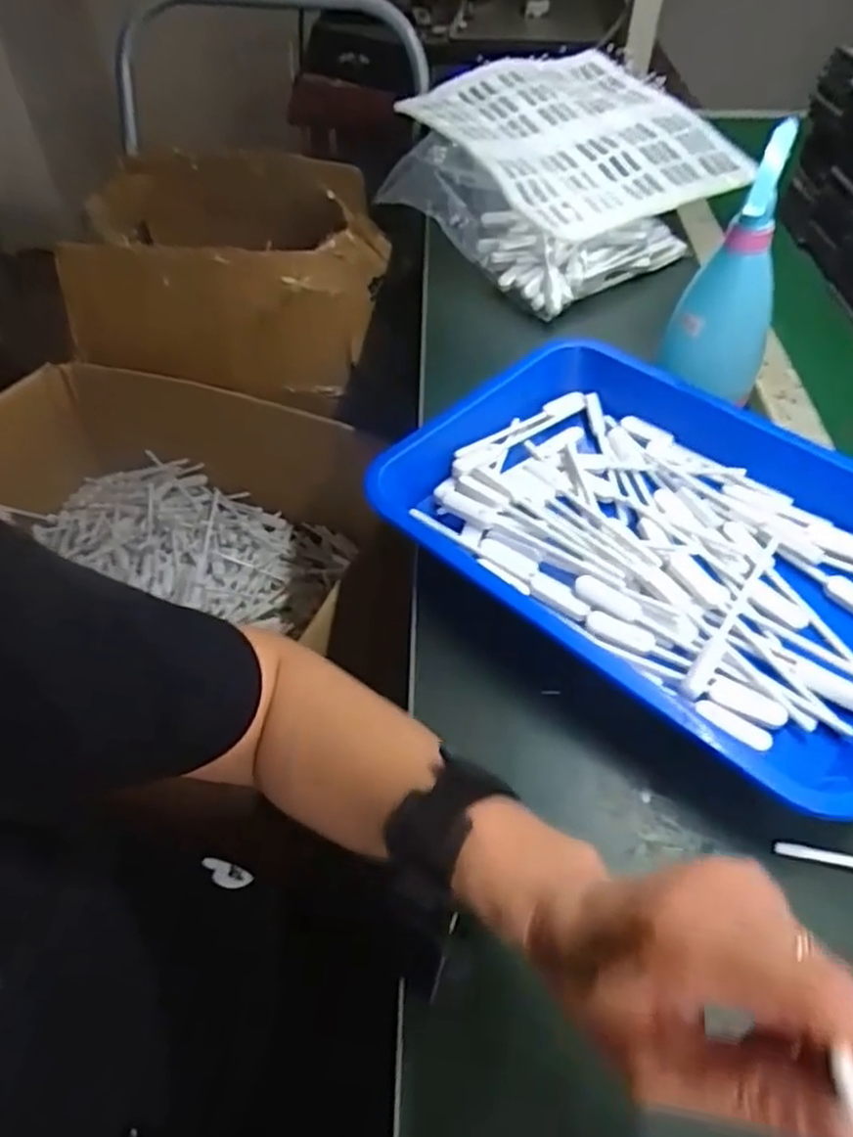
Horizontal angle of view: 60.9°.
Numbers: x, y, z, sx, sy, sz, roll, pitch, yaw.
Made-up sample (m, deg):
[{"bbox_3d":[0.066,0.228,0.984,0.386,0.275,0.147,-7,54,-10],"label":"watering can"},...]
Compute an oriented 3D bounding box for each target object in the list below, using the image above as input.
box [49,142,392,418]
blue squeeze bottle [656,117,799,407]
[{"bbox_3d":[-0.270,-0.428,1.023,0.418,0.175,0.389,-1,50,0],"label":"box"},{"bbox_3d":[0.236,-0.216,0.558,0.079,0.185,0.082,22,53,18],"label":"blue squeeze bottle"}]

